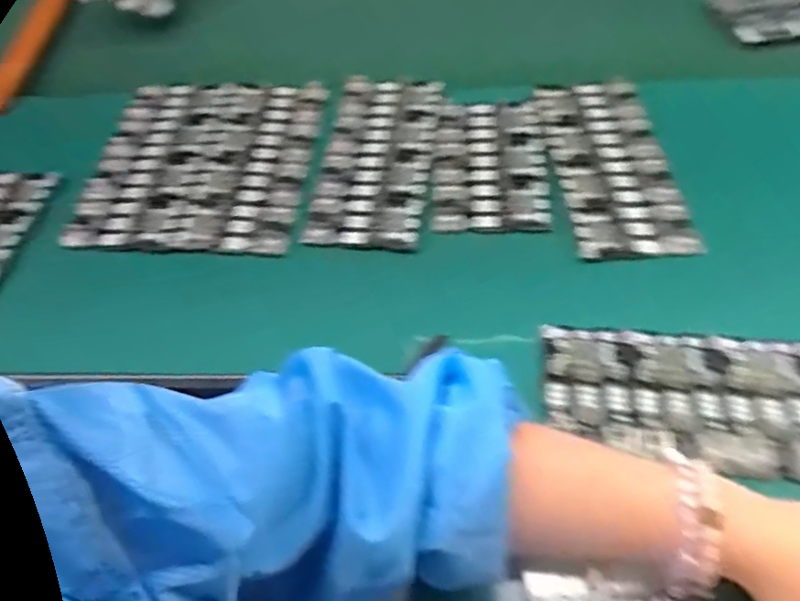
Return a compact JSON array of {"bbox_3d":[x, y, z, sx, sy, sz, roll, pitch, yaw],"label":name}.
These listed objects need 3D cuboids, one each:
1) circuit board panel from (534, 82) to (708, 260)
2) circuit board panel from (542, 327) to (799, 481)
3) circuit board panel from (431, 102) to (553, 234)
[{"bbox_3d":[0.190,-0.126,0.612,0.100,0.017,0.221,-5,52,0],"label":"circuit board panel"},{"bbox_3d":[0.207,0.065,0.431,0.221,0.014,0.095,4,53,7],"label":"circuit board panel"},{"bbox_3d":[0.082,-0.127,0.620,0.101,0.019,0.157,0,52,4],"label":"circuit board panel"}]

